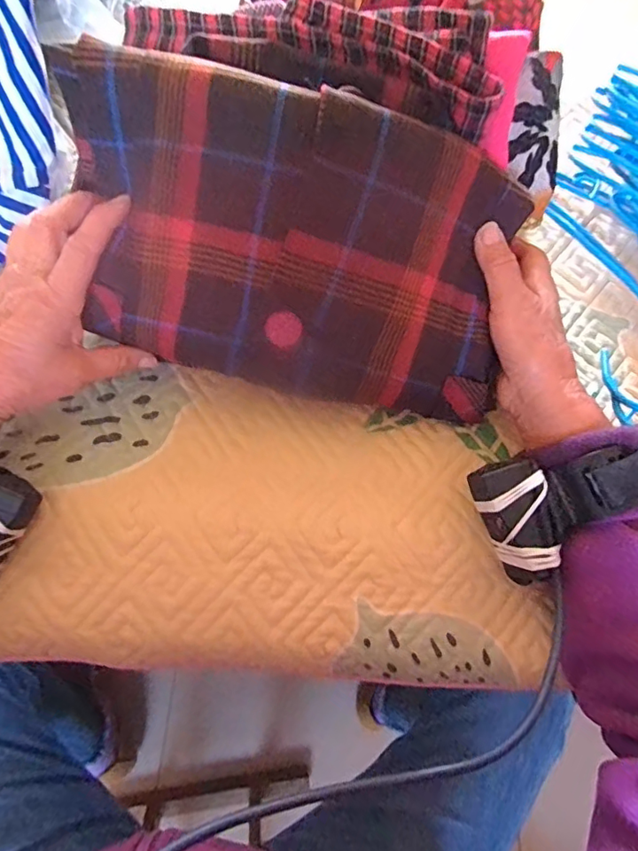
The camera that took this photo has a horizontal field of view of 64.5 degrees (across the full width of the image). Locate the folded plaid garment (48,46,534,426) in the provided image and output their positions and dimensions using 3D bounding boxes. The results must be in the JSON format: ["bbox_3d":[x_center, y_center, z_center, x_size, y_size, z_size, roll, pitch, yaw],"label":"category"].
[{"bbox_3d":[-0.013,-0.104,0.304,0.274,0.159,0.046,11,23,-5],"label":"folded plaid garment"}]

